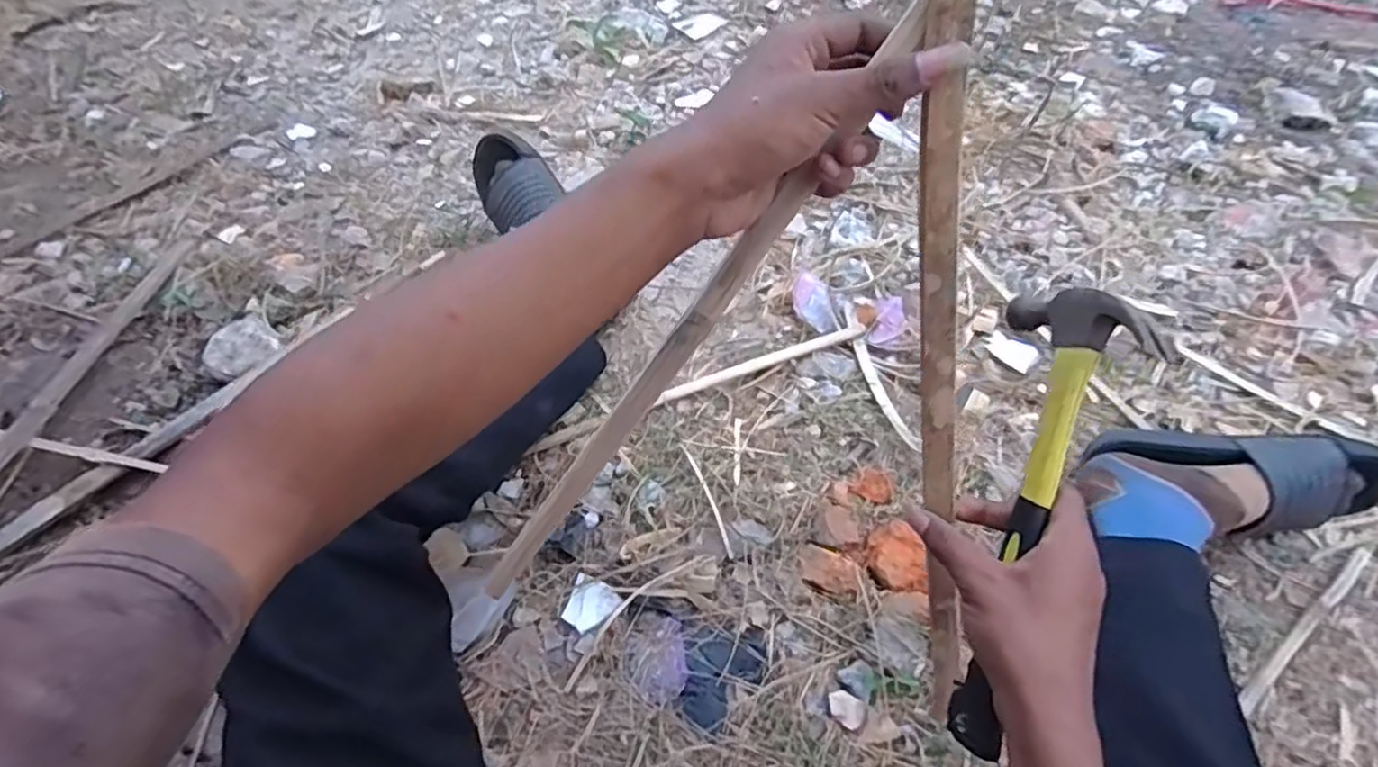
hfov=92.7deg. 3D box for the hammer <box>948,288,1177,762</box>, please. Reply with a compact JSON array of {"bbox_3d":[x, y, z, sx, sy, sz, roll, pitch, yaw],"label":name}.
[{"bbox_3d":[0.207,0.076,0.369,0.032,0.075,0.264,17,79,-23],"label":"hammer"}]

